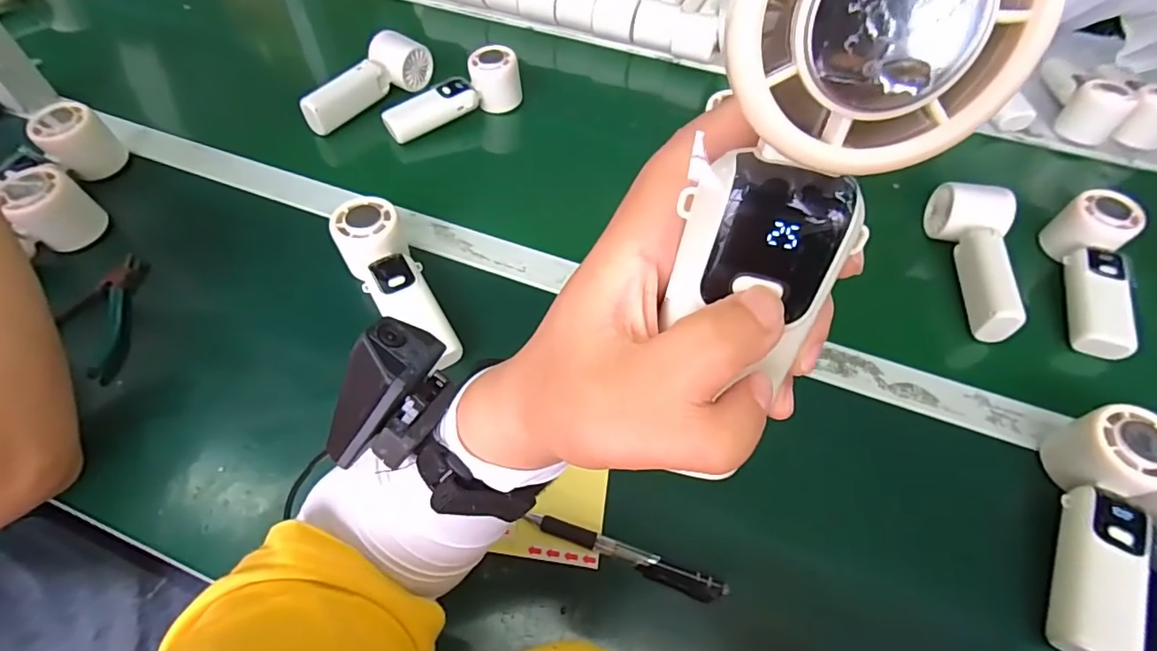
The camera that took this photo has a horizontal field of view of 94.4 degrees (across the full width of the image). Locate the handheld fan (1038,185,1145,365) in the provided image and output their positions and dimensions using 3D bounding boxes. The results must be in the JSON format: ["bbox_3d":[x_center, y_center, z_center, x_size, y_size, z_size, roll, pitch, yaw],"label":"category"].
[{"bbox_3d":[0.468,-0.051,0.482,0.049,0.051,0.164,20,58,11],"label":"handheld fan"}]

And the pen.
[{"bbox_3d":[0.030,0.148,0.347,0.131,0.011,0.013,19,58,10],"label":"pen"}]

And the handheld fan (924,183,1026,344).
[{"bbox_3d":[0.362,-0.065,0.491,0.053,0.046,0.159,16,57,8],"label":"handheld fan"}]

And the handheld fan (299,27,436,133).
[{"bbox_3d":[-0.241,-0.279,0.622,0.053,0.048,0.161,24,58,13],"label":"handheld fan"}]

